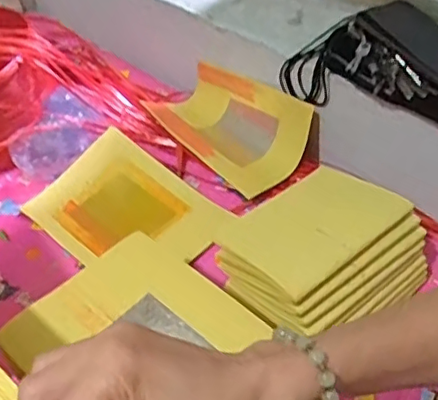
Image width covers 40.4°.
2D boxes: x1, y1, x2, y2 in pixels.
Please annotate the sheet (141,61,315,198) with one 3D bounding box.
[{"bbox_3d":[0.009,-0.103,0.790,0.121,0.073,0.238,-33,50,-24],"label":"sheet"}]

